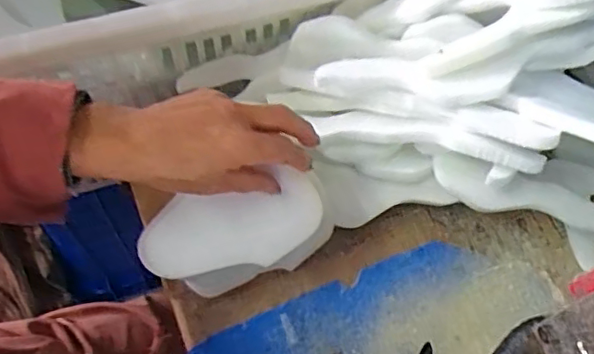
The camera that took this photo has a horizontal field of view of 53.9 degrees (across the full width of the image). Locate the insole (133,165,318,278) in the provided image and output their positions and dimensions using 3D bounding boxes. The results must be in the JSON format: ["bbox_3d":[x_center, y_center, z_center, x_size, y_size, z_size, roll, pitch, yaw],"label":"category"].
[{"bbox_3d":[-0.054,0.040,0.469,0.144,0.007,0.064,-14,84,-1],"label":"insole"}]

